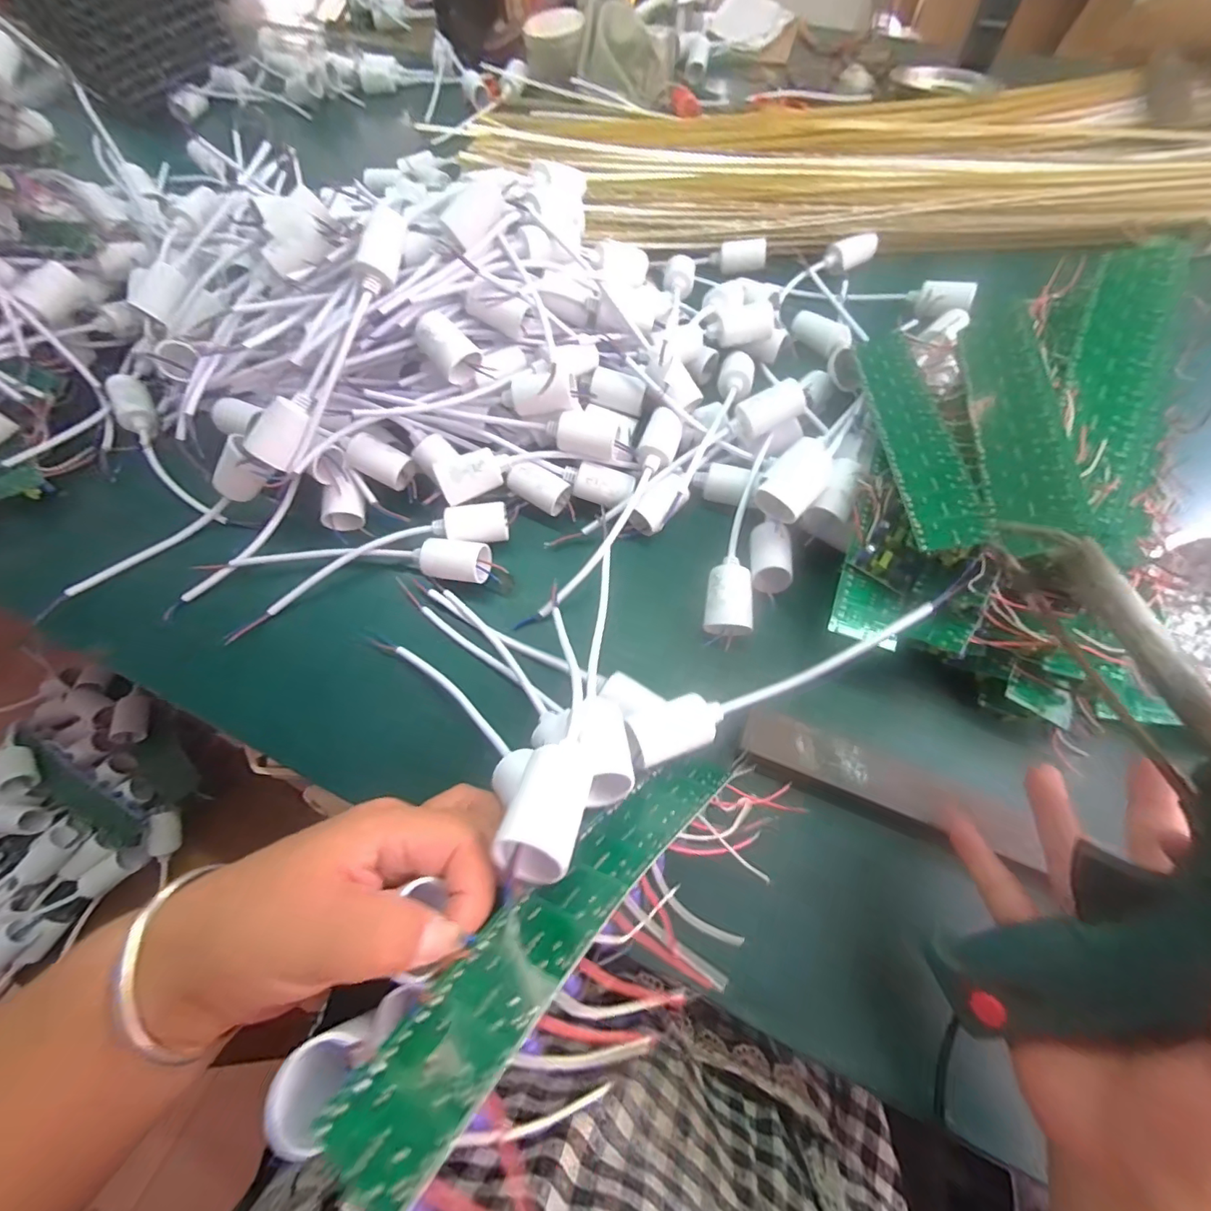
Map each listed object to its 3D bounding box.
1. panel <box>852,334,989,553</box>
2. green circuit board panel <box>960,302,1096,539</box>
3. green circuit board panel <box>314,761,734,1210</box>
[{"bbox_3d":[0.192,-0.114,0.324,0.036,0.004,0.198,-8,54,19],"label":"panel"},{"bbox_3d":[0.232,-0.109,0.290,0.004,0.036,0.185,33,56,-27],"label":"green circuit board panel"},{"bbox_3d":[-0.006,0.111,0.202,0.038,0.011,0.200,6,20,36],"label":"green circuit board panel"}]

